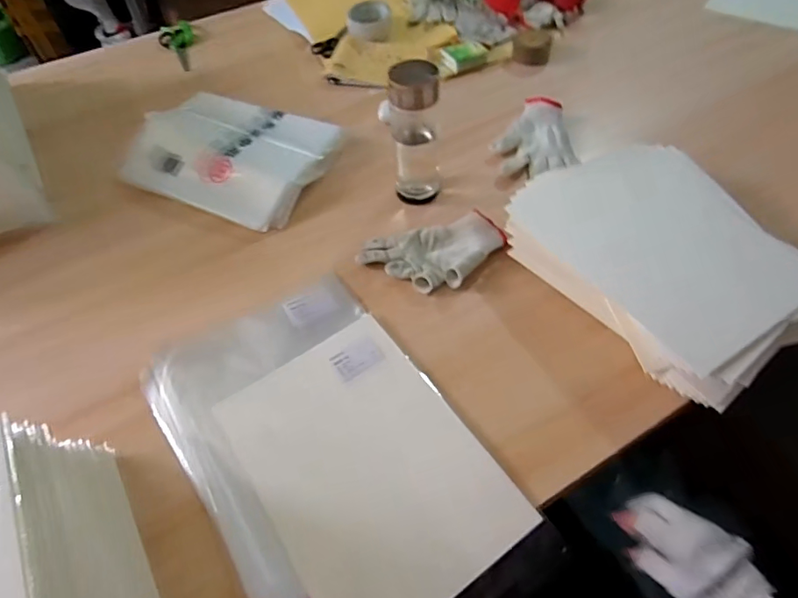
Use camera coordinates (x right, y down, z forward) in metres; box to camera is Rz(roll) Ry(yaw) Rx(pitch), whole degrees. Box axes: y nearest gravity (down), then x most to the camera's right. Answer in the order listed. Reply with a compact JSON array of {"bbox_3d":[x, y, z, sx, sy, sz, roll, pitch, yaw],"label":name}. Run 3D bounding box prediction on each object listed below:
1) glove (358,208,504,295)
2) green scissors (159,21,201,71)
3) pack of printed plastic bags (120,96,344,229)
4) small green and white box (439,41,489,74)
[{"bbox_3d":[0.047,-0.058,0.649,0.184,0.028,0.098,-11,54,-5],"label":"glove"},{"bbox_3d":[-0.444,-0.526,1.032,0.080,0.017,0.172,-23,56,-14],"label":"green scissors"},{"bbox_3d":[-0.270,-0.231,0.788,0.321,0.034,0.224,20,57,16],"label":"pack of printed plastic bags"},{"bbox_3d":[0.120,-0.447,0.914,0.083,0.027,0.046,-20,55,-12],"label":"small green and white box"}]

